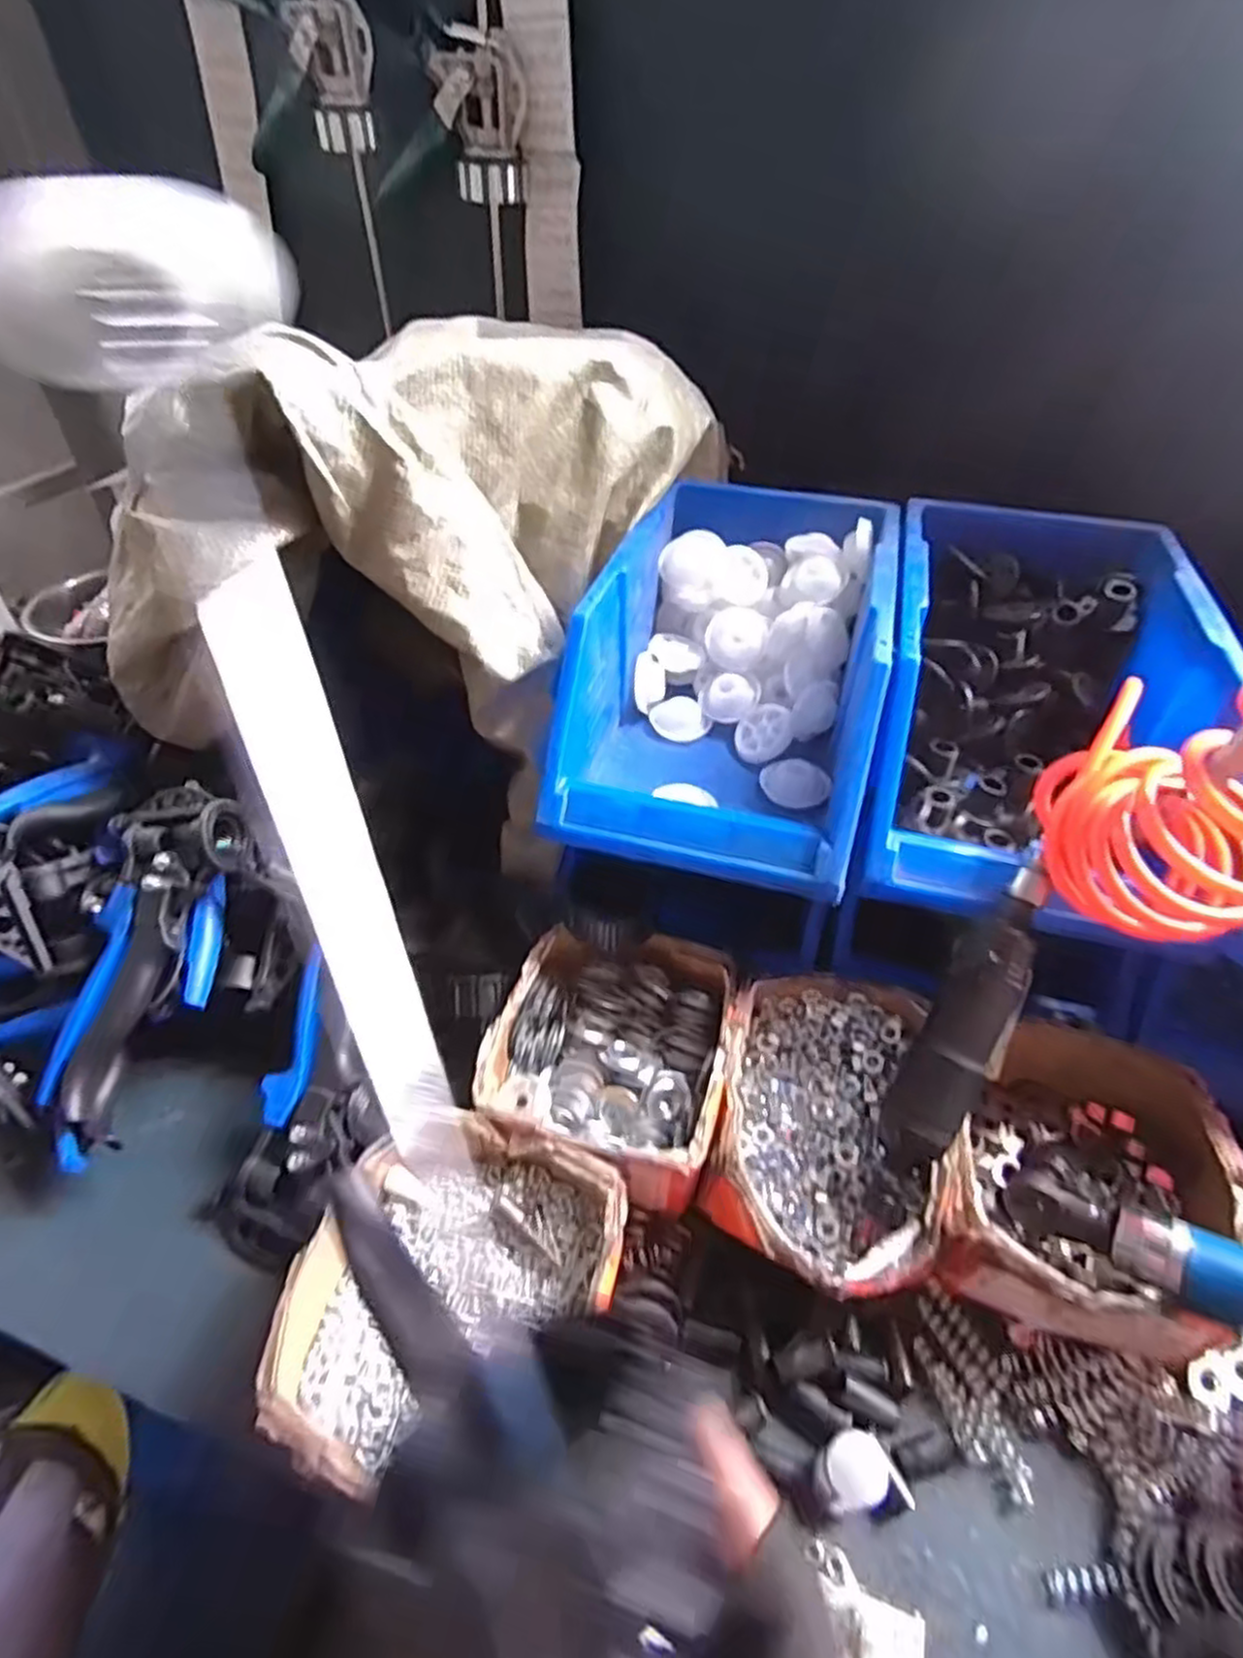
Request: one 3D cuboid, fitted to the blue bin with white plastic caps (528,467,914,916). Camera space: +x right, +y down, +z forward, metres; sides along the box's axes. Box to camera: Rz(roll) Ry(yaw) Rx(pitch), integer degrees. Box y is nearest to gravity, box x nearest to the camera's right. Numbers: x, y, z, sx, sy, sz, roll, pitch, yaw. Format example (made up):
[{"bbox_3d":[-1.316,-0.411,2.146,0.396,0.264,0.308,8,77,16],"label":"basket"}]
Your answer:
[{"bbox_3d":[0.085,-0.118,0.556,0.193,0.140,0.329,11,43,12],"label":"blue bin with white plastic caps"}]

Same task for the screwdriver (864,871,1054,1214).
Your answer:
[{"bbox_3d":[0.192,0.116,0.426,0.044,0.045,0.207,24,91,24],"label":"screwdriver"}]

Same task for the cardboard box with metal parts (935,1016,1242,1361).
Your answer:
[{"bbox_3d":[0.271,0.205,0.441,0.152,0.067,0.179,25,47,25],"label":"cardboard box with metal parts"}]

